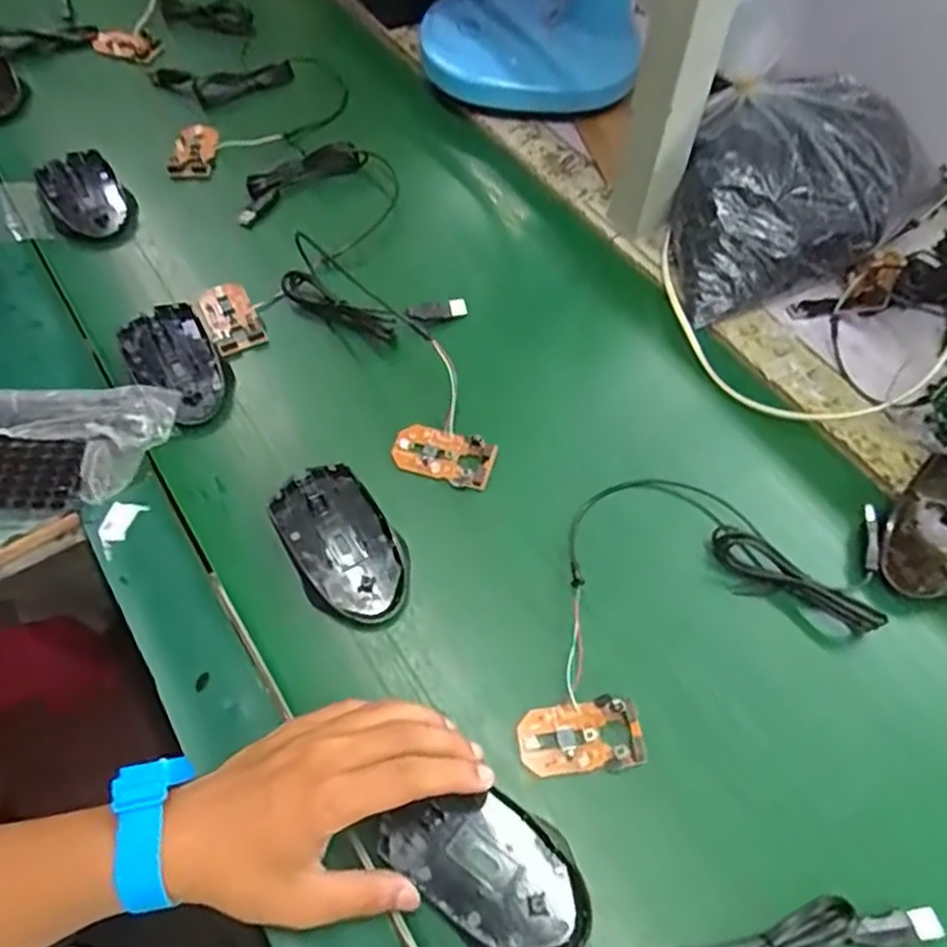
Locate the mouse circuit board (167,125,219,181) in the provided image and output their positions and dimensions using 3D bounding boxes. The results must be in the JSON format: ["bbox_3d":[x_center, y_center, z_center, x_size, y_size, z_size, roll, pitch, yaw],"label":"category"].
[{"bbox_3d":[-0.255,-0.295,0.648,0.037,0.016,0.067,-4,60,-2],"label":"mouse circuit board"}]

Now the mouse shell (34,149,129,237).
[{"bbox_3d":[-0.340,-0.244,0.625,0.060,0.019,0.096,-29,64,-16],"label":"mouse shell"}]

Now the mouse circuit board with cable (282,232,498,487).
[{"bbox_3d":[-0.049,-0.097,0.533,0.107,0.024,0.252,-28,64,-16],"label":"mouse circuit board with cable"}]

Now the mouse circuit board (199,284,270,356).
[{"bbox_3d":[-0.186,-0.118,0.550,0.038,0.016,0.058,-24,63,-14],"label":"mouse circuit board"}]

